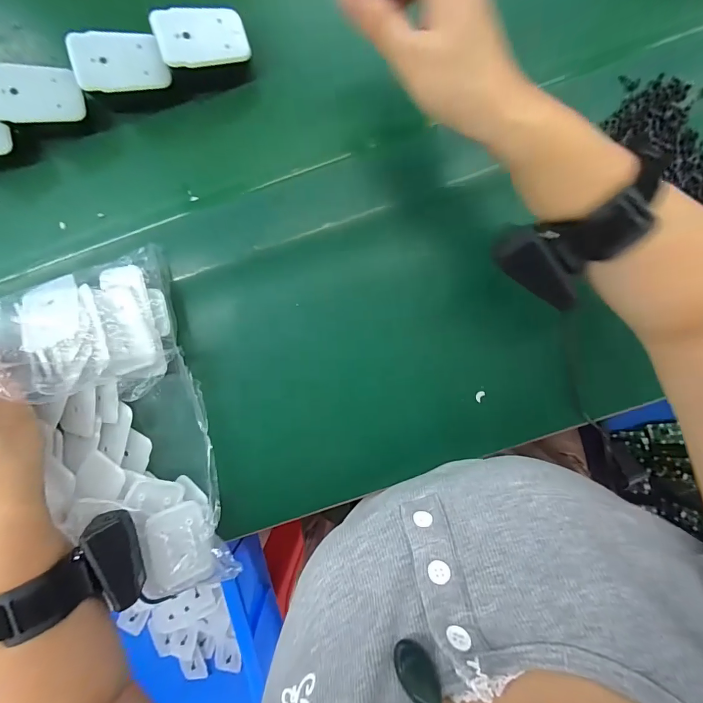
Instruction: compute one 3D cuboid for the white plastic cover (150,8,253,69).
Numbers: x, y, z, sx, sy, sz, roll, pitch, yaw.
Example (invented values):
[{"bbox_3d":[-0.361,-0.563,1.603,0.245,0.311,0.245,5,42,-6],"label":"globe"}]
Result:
[{"bbox_3d":[-0.116,-0.245,0.283,0.067,0.005,0.039,-23,101,-19],"label":"white plastic cover"}]

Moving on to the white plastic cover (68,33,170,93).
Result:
[{"bbox_3d":[-0.182,-0.230,0.286,0.066,0.006,0.042,-17,100,-13],"label":"white plastic cover"}]

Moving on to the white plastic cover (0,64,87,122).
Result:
[{"bbox_3d":[-0.254,-0.206,0.290,0.067,0.009,0.040,-13,98,-17],"label":"white plastic cover"}]

